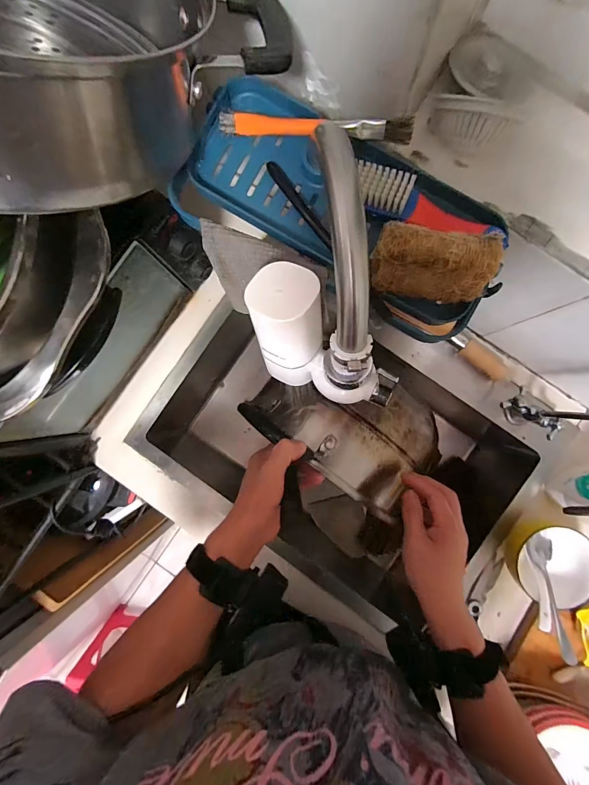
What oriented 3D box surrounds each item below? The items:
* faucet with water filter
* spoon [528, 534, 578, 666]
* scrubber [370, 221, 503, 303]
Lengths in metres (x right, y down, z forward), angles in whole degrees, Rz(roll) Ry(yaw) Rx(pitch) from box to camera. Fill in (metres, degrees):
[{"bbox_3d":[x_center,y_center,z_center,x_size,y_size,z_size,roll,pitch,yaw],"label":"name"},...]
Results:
[{"bbox_3d":[0.011,-0.070,0.273,0.105,0.135,0.185,-20,88,1],"label":"faucet with water filter"},{"bbox_3d":[0.369,0.289,0.473,0.034,0.013,0.156,-1,67,2],"label":"spoon"},{"bbox_3d":[0.107,-0.102,0.259,0.089,0.035,0.042,11,89,2],"label":"scrubber"}]

